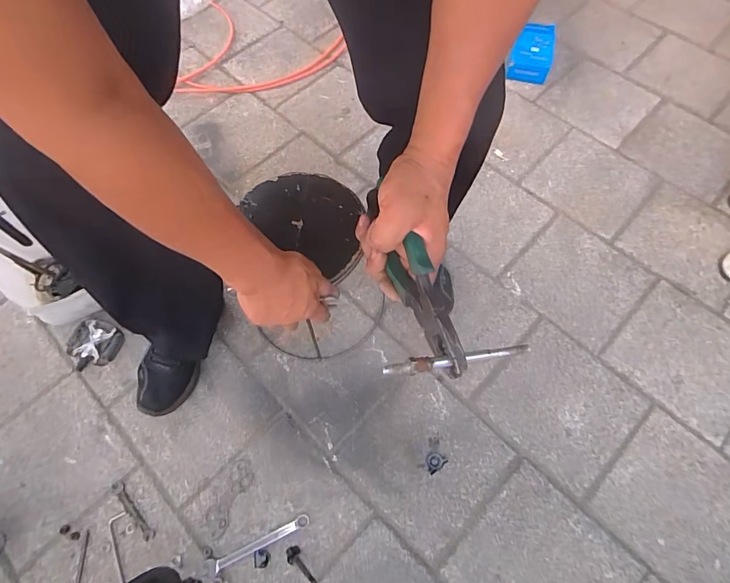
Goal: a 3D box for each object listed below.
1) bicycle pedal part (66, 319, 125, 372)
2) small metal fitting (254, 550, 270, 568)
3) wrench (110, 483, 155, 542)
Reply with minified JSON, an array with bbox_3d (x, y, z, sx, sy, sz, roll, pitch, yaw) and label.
[{"bbox_3d":[-0.567,0.114,0.843,0.103,0.020,0.098,0,67,1],"label":"bicycle pedal part"},{"bbox_3d":[-0.175,0.453,0.682,0.027,0.004,0.027,-9,67,-3],"label":"small metal fitting"},{"bbox_3d":[-0.410,0.387,0.711,0.120,0.008,0.023,40,73,16],"label":"wrench"}]

